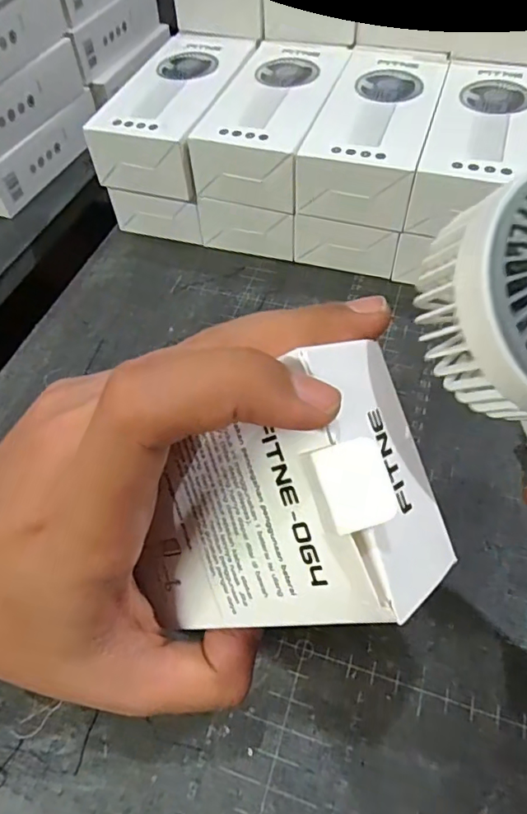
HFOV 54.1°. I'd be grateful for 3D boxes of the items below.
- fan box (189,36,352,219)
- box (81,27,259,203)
[{"bbox_3d":[0.010,-0.200,0.360,0.069,0.041,0.139,15,56,13],"label":"fan box"},{"bbox_3d":[-0.057,-0.216,0.374,0.070,0.042,0.146,16,56,14],"label":"box"}]

